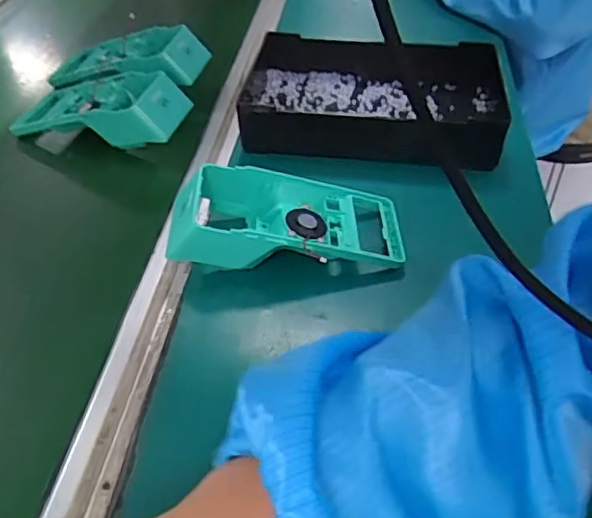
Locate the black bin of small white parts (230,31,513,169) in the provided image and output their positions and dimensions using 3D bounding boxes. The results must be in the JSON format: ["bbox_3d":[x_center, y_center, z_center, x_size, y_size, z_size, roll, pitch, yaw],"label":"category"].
[{"bbox_3d":[0.080,-0.169,0.596,0.271,0.056,0.163,4,48,7],"label":"black bin of small white parts"}]

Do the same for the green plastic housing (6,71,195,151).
[{"bbox_3d":[-0.207,-0.169,0.614,0.197,0.059,0.100,9,49,11],"label":"green plastic housing"}]

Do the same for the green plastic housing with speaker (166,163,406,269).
[{"bbox_3d":[-0.006,-0.032,0.469,0.185,0.055,0.092,-1,48,2],"label":"green plastic housing with speaker"}]

